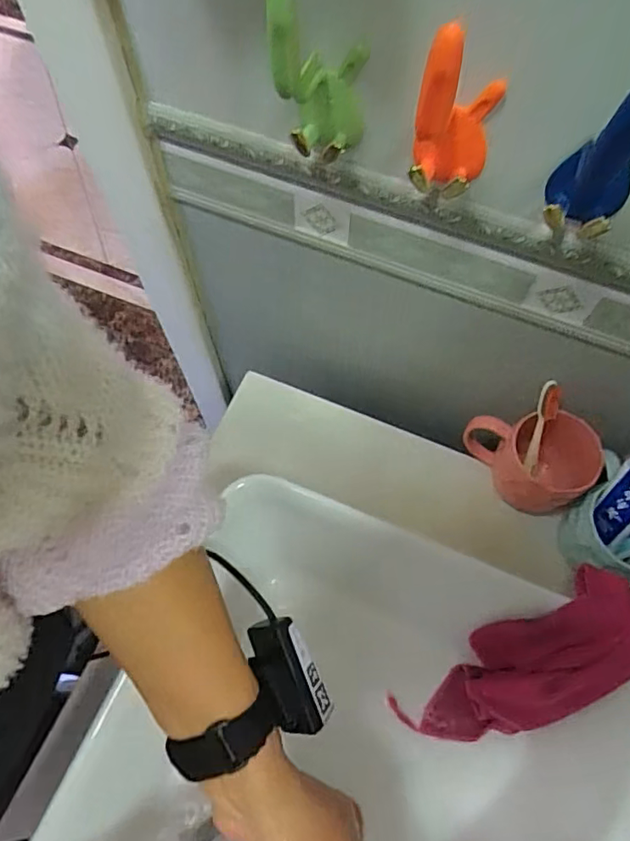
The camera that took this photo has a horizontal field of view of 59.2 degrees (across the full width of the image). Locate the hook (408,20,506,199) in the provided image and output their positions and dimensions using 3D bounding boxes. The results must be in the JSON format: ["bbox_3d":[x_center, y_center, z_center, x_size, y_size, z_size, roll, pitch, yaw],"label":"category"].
[{"bbox_3d":[0.080,-0.170,0.311,0.046,0.151,0.037,10,88,7],"label":"hook"}]

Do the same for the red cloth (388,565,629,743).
[{"bbox_3d":[0.170,0.203,0.447,0.218,0.056,0.080,-47,67,28],"label":"red cloth"}]

